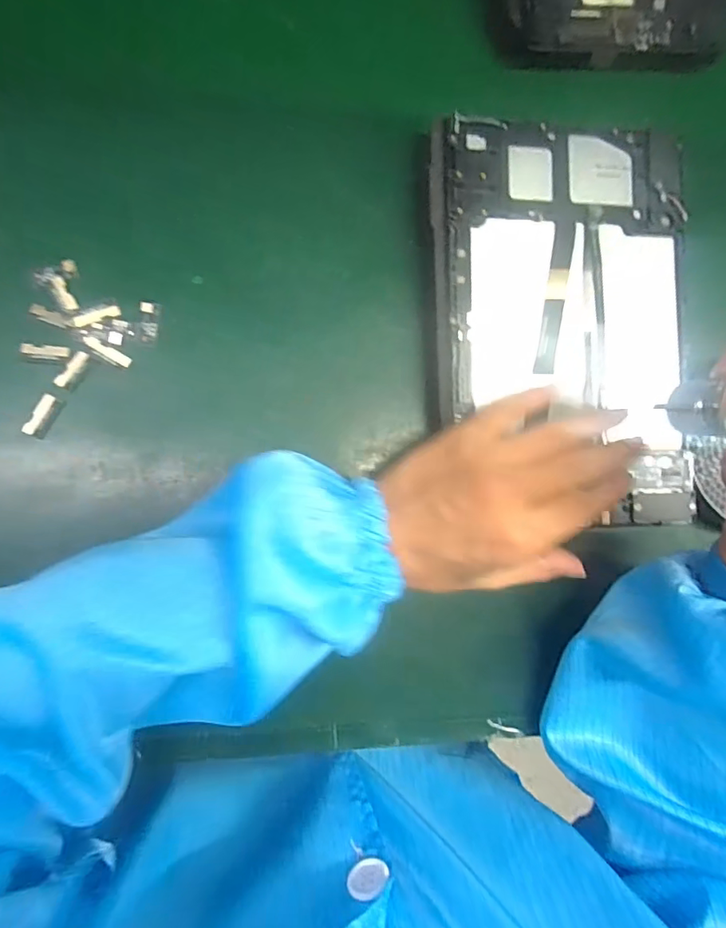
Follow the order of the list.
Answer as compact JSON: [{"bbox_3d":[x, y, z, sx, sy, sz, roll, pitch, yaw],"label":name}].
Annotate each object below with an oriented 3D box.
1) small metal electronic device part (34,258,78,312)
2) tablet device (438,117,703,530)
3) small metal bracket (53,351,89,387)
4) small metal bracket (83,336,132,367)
[{"bbox_3d":[-0.169,-0.102,0.285,0.021,0.004,0.029,-35,93,-8],"label":"small metal electronic device part"},{"bbox_3d":[0.122,-0.085,0.298,0.155,0.013,0.236,-1,88,-8],"label":"tablet device"},{"bbox_3d":[-0.165,-0.054,0.284,0.007,0.004,0.024,36,84,-6],"label":"small metal bracket"},{"bbox_3d":[-0.147,-0.064,0.287,0.028,0.004,0.008,29,84,-6],"label":"small metal bracket"}]

